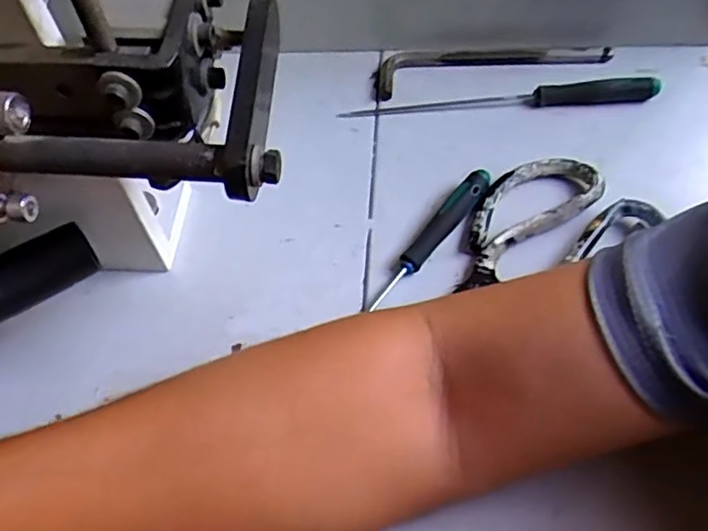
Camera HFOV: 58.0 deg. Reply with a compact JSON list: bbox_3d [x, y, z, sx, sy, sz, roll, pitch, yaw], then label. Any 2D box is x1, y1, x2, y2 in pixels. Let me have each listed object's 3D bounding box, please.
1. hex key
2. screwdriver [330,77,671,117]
[{"bbox_3d":[0.105,-0.157,0.487,0.171,0.011,0.041,-9,56,-1],"label":"hex key"},{"bbox_3d":[0.107,-0.122,0.464,0.221,0.016,0.017,-2,56,4],"label":"screwdriver"}]

